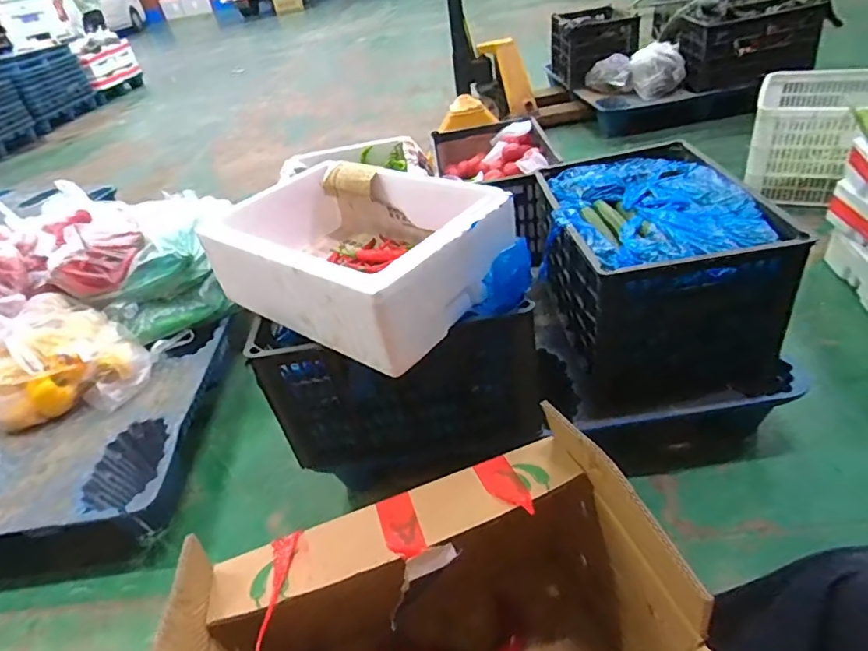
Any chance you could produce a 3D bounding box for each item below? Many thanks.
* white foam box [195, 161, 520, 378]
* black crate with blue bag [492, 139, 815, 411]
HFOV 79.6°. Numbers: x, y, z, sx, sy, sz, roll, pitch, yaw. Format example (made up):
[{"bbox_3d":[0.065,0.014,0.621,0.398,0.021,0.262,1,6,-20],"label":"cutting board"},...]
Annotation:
[{"bbox_3d":[-0.131,-0.131,0.866,0.428,0.162,0.307,20,46,35],"label":"white foam box"},{"bbox_3d":[0.442,-0.153,1.135,0.408,0.342,0.533,-9,36,3],"label":"black crate with blue bag"}]

